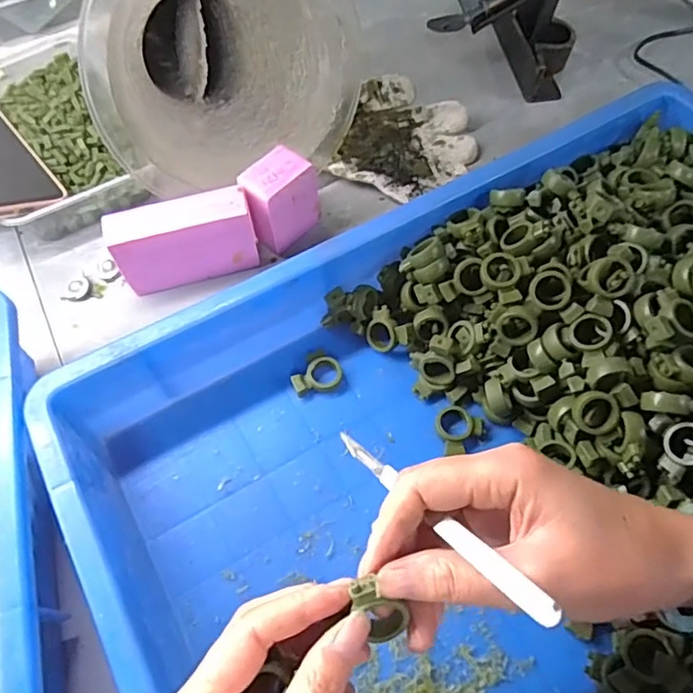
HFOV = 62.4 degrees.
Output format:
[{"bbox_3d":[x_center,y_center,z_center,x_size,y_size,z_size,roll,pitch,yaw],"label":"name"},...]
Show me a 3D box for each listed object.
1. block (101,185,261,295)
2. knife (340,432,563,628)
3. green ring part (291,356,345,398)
[{"bbox_3d":[-0.129,-0.085,0.463,0.106,0.068,0.035,-15,62,-8],"label":"block"},{"bbox_3d":[0.037,0.073,0.254,0.009,0.005,0.137,-35,36,-18],"label":"knife"},{"bbox_3d":[-0.022,0.022,0.426,0.038,0.006,0.024,-16,82,-15],"label":"green ring part"}]

